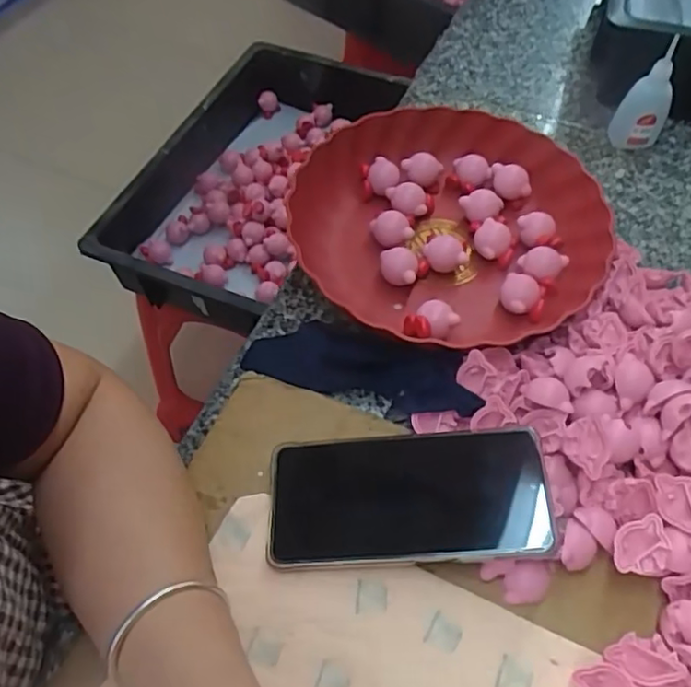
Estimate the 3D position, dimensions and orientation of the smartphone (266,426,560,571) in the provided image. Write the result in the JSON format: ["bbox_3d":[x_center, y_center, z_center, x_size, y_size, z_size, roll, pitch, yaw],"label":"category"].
[{"bbox_3d":[0.035,0.092,0.372,0.163,0.012,0.076,-5,56,8],"label":"smartphone"}]

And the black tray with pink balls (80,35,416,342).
[{"bbox_3d":[-0.122,-0.222,0.835,0.239,0.091,0.442,17,58,10],"label":"black tray with pink balls"}]

